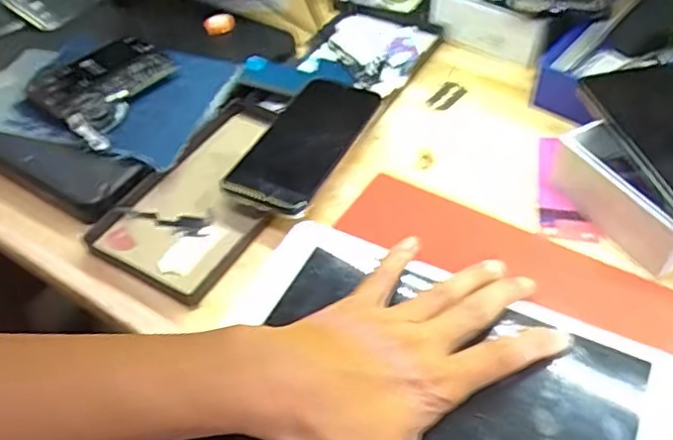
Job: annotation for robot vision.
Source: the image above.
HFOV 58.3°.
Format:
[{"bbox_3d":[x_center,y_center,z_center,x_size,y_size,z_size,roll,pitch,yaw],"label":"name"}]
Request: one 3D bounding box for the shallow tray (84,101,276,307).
[{"bbox_3d":[-0.086,-0.021,0.437,0.099,0.028,0.169,28,56,25],"label":"shallow tray"}]

